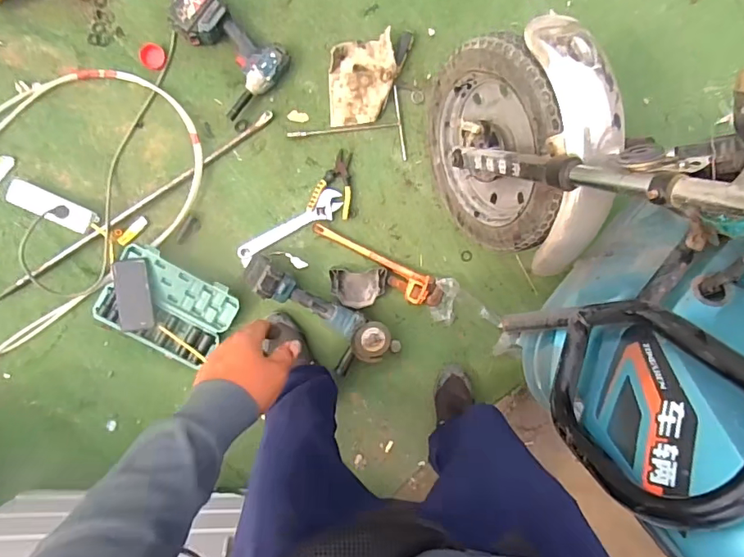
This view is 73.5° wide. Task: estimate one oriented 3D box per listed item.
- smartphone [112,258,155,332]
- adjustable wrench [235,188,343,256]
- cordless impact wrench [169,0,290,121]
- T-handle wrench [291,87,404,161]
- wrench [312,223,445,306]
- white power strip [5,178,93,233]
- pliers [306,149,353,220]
[{"bbox_3d":[-0.567,0.040,1.186,0.082,0.012,0.170,-5,95,-8],"label":"smartphone"},{"bbox_3d":[-0.199,-0.130,1.237,0.284,0.022,0.060,-31,98,-5],"label":"adjustable wrench"},{"bbox_3d":[-0.351,-0.547,1.168,0.199,0.087,0.258,-41,99,-3],"label":"cordless impact wrench"},{"bbox_3d":[-0.062,-0.371,1.231,0.285,0.013,0.178,-9,96,-8],"label":"T-handle wrench"},{"bbox_3d":[0.013,-0.026,1.270,0.368,0.035,0.079,25,90,-10],"label":"wrench"},{"bbox_3d":[-0.758,-0.170,1.157,0.200,0.043,0.059,23,91,-10],"label":"white power strip"},{"bbox_3d":[-0.091,-0.237,1.240,0.101,0.020,0.162,14,92,-9],"label":"pliers"}]

